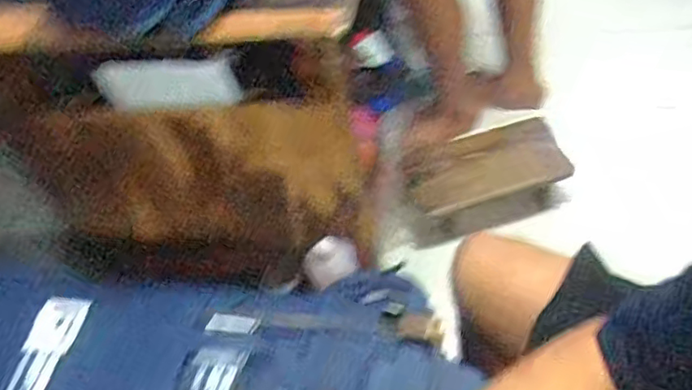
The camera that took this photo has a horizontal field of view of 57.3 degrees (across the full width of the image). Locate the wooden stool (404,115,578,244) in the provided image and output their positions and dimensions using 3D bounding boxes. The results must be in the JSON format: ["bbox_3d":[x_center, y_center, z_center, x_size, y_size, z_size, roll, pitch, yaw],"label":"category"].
[{"bbox_3d":[0.299,-0.037,1.390,0.377,0.137,0.196,-19,49,-5],"label":"wooden stool"}]

